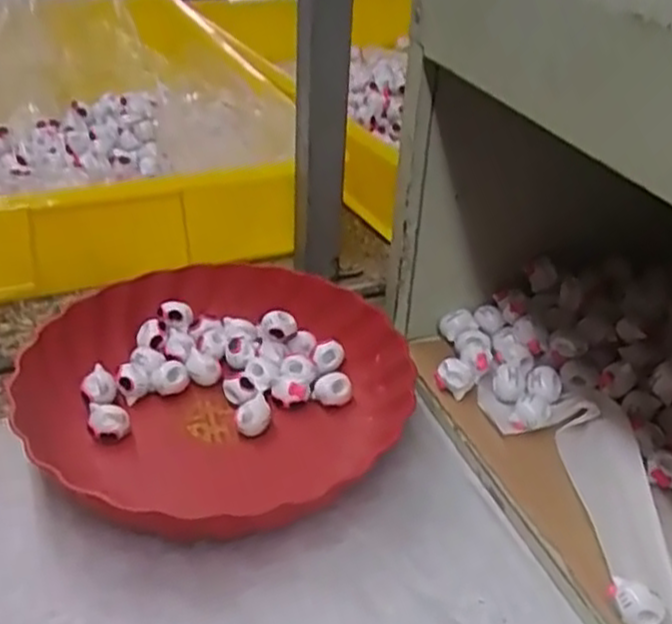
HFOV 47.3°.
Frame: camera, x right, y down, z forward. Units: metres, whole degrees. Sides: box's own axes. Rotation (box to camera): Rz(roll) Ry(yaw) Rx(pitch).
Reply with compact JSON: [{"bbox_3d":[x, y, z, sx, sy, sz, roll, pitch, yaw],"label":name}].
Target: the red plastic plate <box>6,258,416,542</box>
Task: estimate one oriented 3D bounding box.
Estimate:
[{"bbox_3d":[-0.076,0.046,0.509,0.236,0.045,0.239,2,34,-1],"label":"red plastic plate"}]

